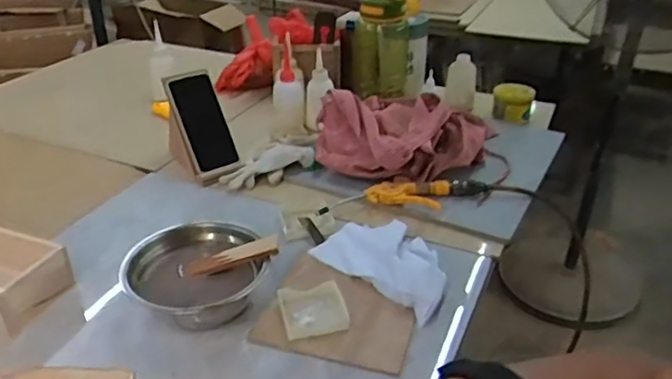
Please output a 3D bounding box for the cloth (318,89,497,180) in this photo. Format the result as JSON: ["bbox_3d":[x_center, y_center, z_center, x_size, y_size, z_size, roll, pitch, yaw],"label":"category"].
[{"bbox_3d":[0.120,-0.100,1.031,0.295,0.101,0.205,-3,31,-4],"label":"cloth"}]

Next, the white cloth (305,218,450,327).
[{"bbox_3d":[0.078,0.088,0.797,0.125,0.031,0.196,-27,40,-36],"label":"white cloth"}]

